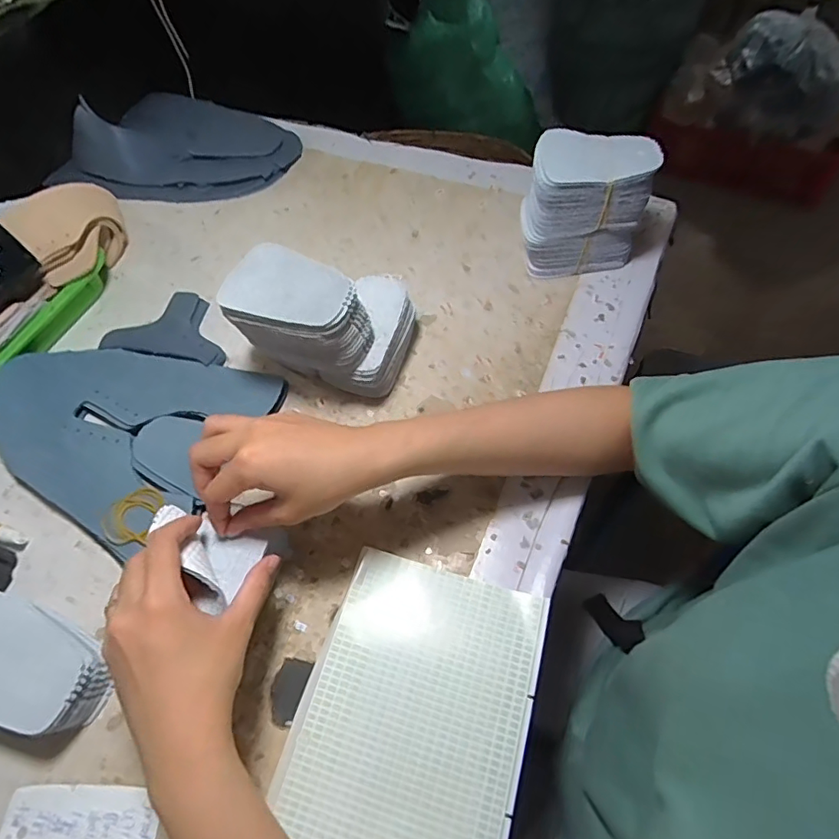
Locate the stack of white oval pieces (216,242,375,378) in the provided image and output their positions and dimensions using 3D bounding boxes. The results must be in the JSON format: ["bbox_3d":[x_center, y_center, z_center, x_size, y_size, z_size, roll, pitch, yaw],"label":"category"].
[{"bbox_3d":[-0.096,-0.084,0.434,0.106,0.064,0.072,22,64,16],"label":"stack of white oval pieces"}]

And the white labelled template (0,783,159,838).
[{"bbox_3d":[-0.219,0.264,0.341,0.102,0.004,0.052,-1,57,4],"label":"white labelled template"}]

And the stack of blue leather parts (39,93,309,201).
[{"bbox_3d":[-0.304,-0.353,0.686,0.295,0.056,0.205,19,64,15],"label":"stack of blue leather parts"}]

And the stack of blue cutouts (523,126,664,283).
[{"bbox_3d":[0.155,-0.199,0.513,0.111,0.128,0.069,-2,60,3],"label":"stack of blue cutouts"}]

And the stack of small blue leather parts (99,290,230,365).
[{"bbox_3d":[-0.244,-0.095,0.535,0.122,0.012,0.079,10,62,10],"label":"stack of small blue leather parts"}]

